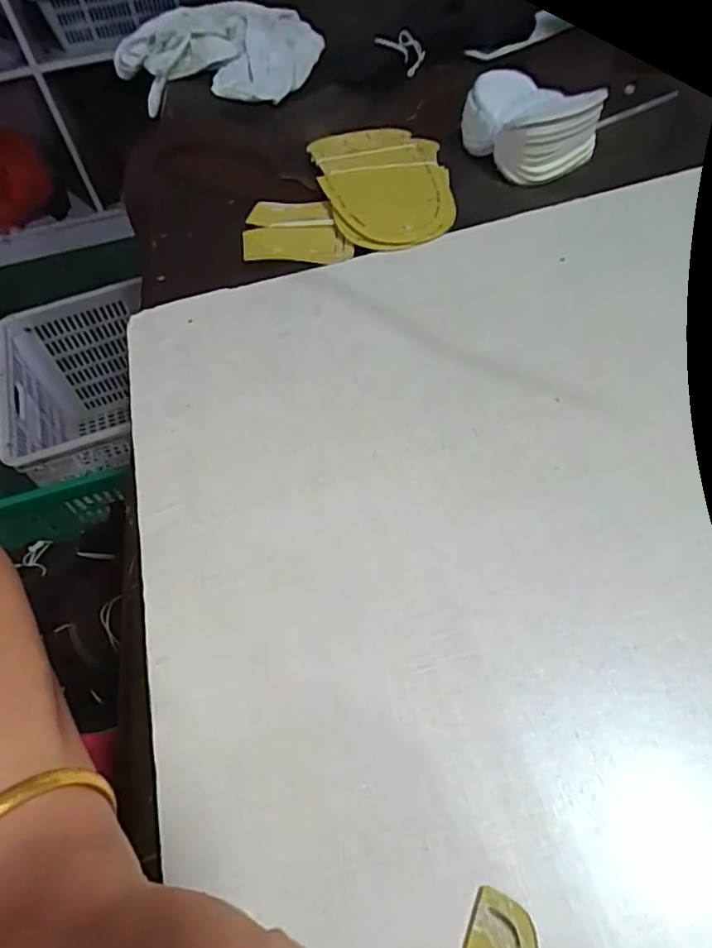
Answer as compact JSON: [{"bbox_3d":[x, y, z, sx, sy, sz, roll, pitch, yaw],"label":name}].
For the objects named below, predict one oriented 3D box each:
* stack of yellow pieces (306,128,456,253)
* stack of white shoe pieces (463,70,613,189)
[{"bbox_3d":[0.027,-0.240,0.467,0.107,0.015,0.177,-13,53,-5],"label":"stack of yellow pieces"},{"bbox_3d":[0.140,-0.293,0.473,0.104,0.049,0.078,34,63,26],"label":"stack of white shoe pieces"}]

